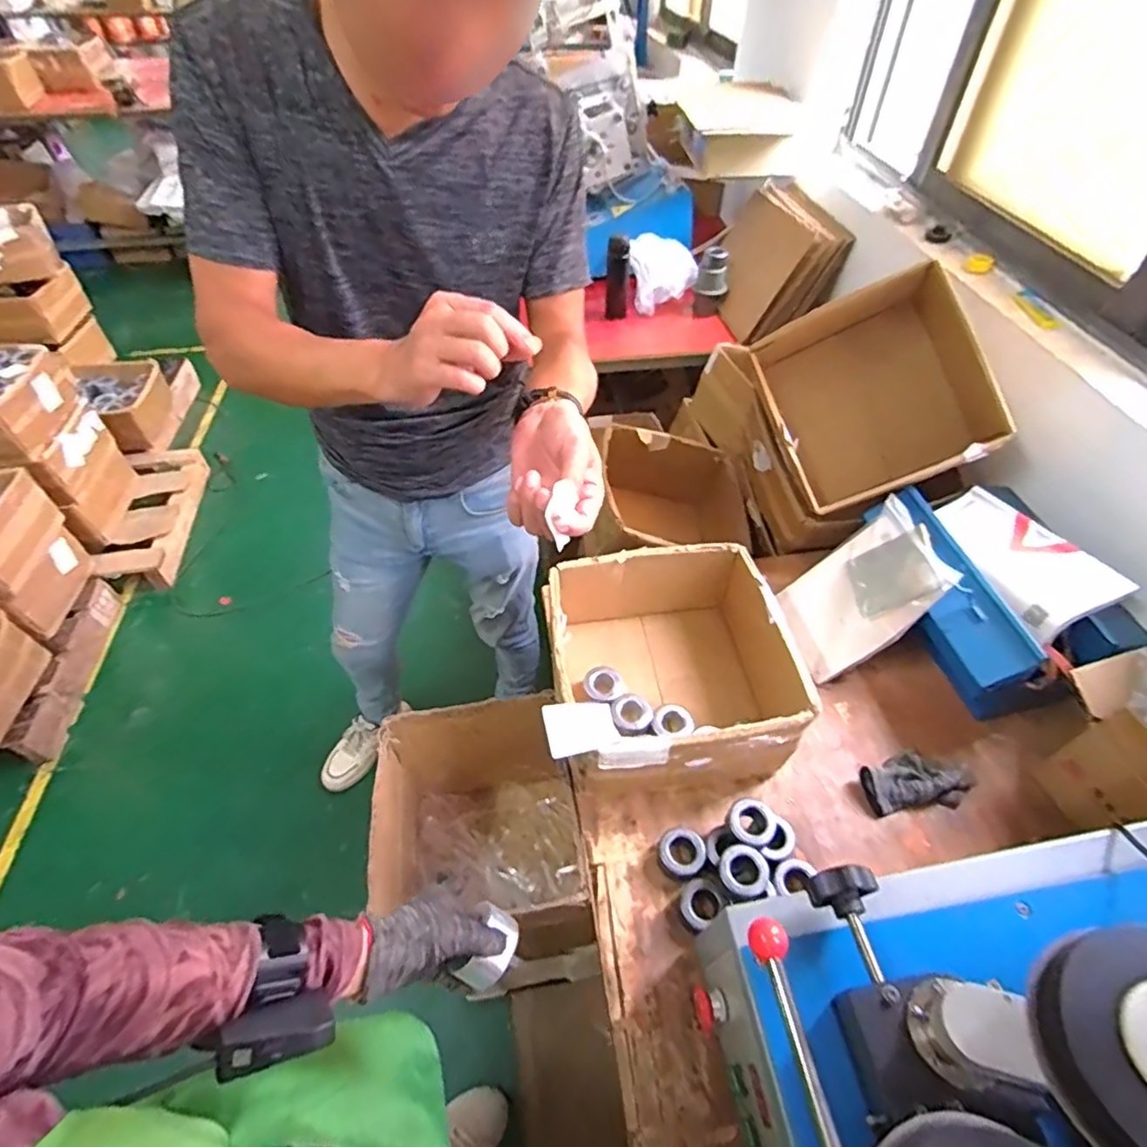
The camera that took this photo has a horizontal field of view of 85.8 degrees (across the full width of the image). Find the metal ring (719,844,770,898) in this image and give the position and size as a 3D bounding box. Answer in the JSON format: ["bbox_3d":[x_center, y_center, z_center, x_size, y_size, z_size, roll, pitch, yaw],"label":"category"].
[{"bbox_3d":[0.215,0.376,0.781,0.059,0.015,0.060,-10,56,15],"label":"metal ring"}]

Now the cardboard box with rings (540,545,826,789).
[{"bbox_3d":[0.140,0.142,0.943,0.330,0.172,0.321,-6,51,-5],"label":"cardboard box with rings"}]

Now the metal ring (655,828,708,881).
[{"bbox_3d":[0.148,0.380,0.840,0.060,0.034,0.061,-34,58,-25],"label":"metal ring"}]

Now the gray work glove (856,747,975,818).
[{"bbox_3d":[0.506,0.300,0.904,0.155,0.039,0.084,-9,51,-7],"label":"gray work glove"}]

